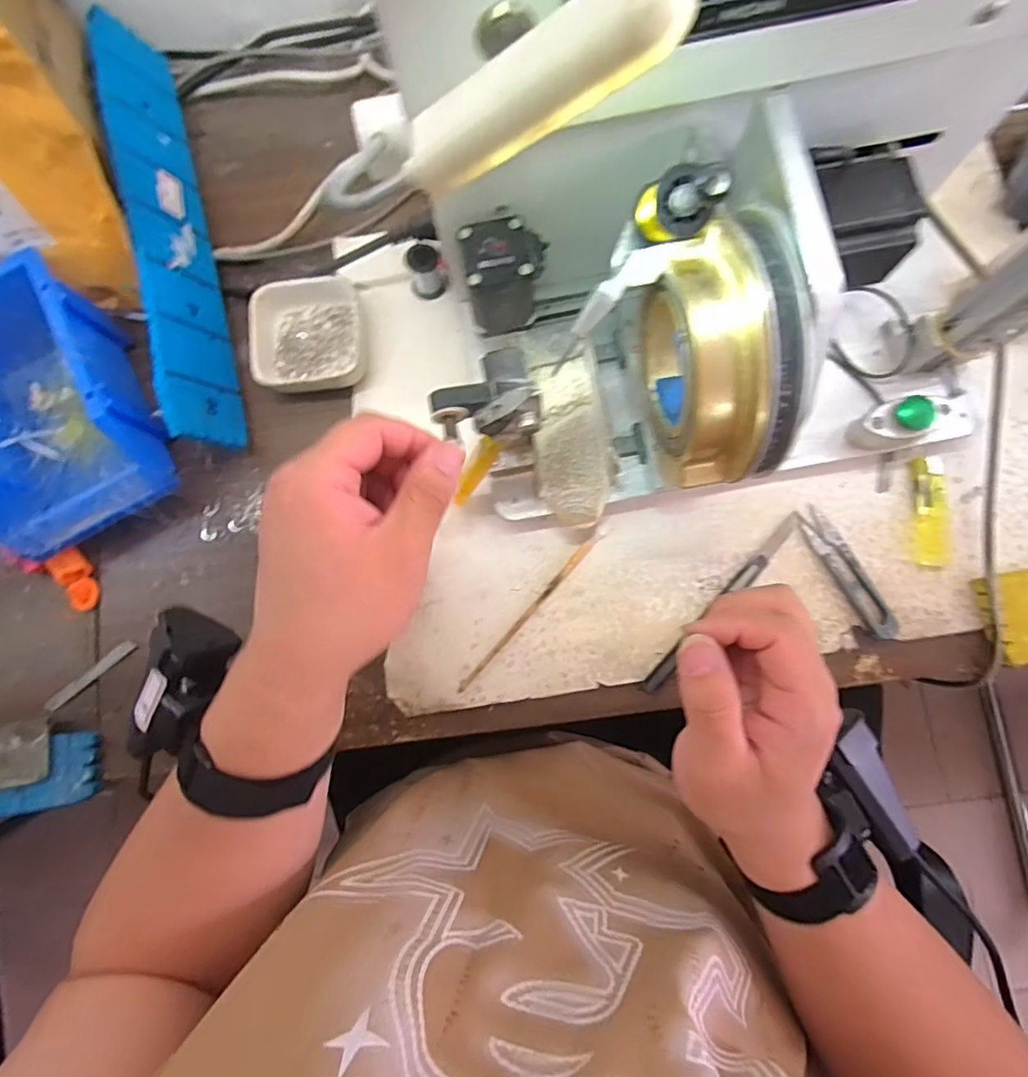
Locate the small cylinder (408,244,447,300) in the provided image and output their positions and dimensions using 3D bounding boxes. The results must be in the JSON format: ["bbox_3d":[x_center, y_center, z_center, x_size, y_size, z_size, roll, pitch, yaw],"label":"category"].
[{"bbox_3d":[-0.069,-0.206,0.434,0.026,0.030,0.026,-1,83,4],"label":"small cylinder"}]

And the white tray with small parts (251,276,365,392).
[{"bbox_3d":[-0.158,-0.156,0.434,0.083,0.027,0.089,-4,82,4],"label":"white tray with small parts"}]

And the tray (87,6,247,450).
[{"bbox_3d":[-0.264,-0.237,0.428,0.012,0.071,0.350,-19,83,25],"label":"tray"}]

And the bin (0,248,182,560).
[{"bbox_3d":[-0.343,-0.094,0.412,0.128,0.080,0.192,-27,82,0],"label":"bin"}]

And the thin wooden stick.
[{"bbox_3d":[0.010,0.055,0.409,0.007,0.005,0.144,41,87,8],"label":"thin wooden stick"}]

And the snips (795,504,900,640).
[{"bbox_3d":[0.237,0.024,0.398,0.021,0.004,0.103,-30,82,0],"label":"snips"}]

